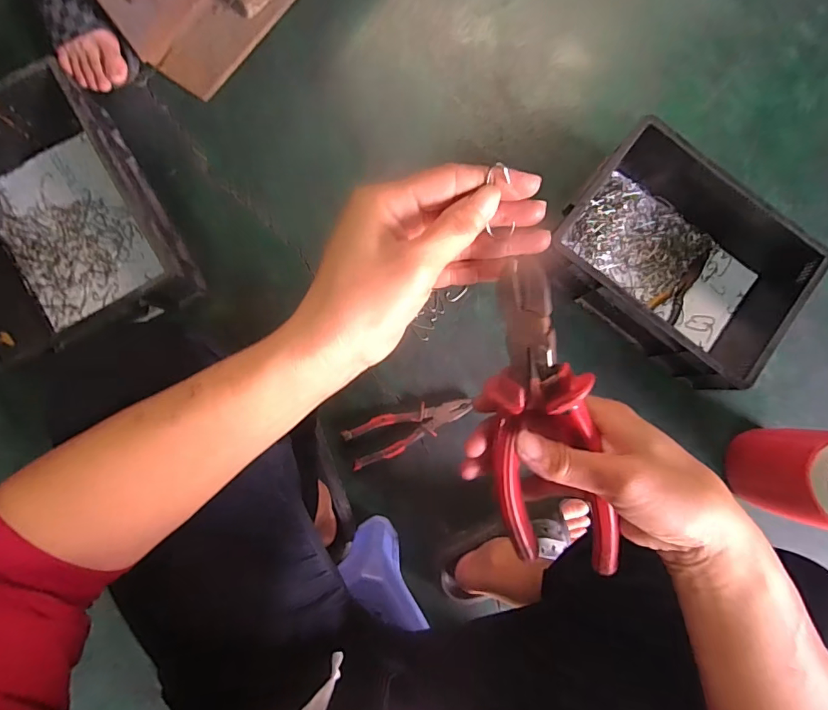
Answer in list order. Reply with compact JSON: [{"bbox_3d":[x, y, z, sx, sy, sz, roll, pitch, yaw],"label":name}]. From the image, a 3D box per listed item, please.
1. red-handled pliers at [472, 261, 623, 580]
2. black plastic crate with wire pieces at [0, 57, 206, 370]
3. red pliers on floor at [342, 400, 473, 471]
[{"bbox_3d":[0.073,0.043,0.253,0.068,0.023,0.180,1,110,28],"label":"red-handled pliers"},{"bbox_3d":[-0.502,-0.166,0.615,0.284,0.138,0.361,-31,88,-6],"label":"black plastic crate with wire pieces"},{"bbox_3d":[-0.007,0.106,0.678,0.190,0.023,0.060,-23,87,-6],"label":"red pliers on floor"}]

